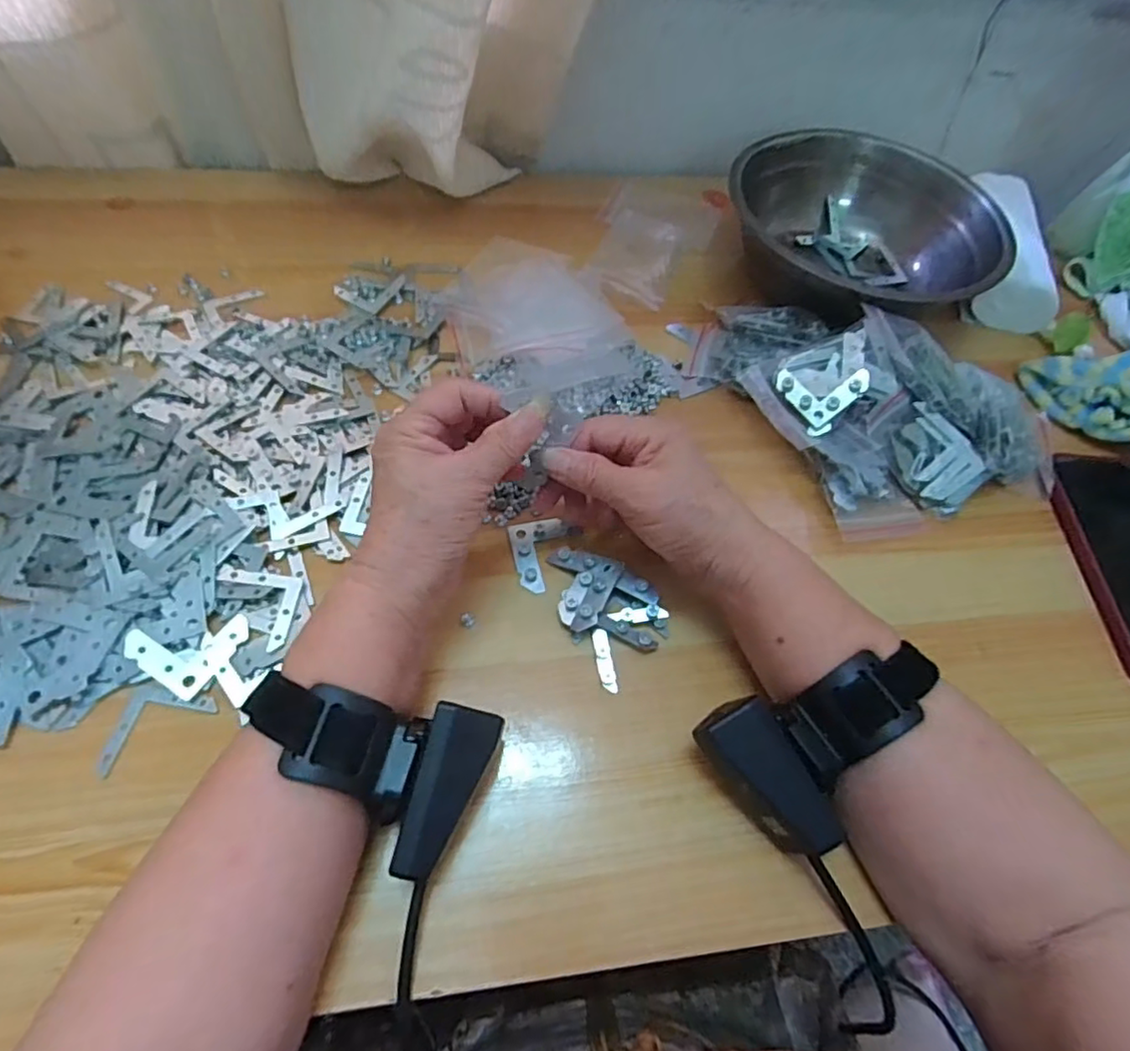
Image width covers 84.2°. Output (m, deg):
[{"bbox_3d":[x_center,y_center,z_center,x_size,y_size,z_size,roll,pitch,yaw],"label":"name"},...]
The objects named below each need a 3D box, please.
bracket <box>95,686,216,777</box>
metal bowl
[{"bbox_3d":[-0.201,0.092,0.302,0.053,0.005,0.035,-30,77,-23],"label":"bracket"},{"bbox_3d":[0.238,-0.230,0.497,0.195,0.078,0.179,3,58,-4],"label":"metal bowl"}]

